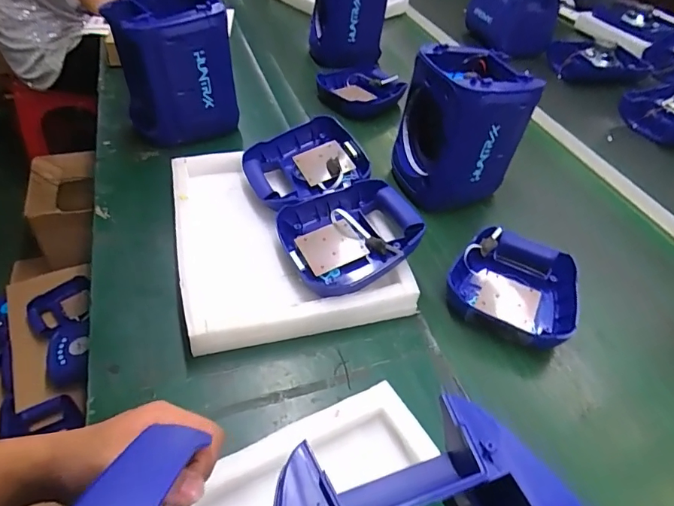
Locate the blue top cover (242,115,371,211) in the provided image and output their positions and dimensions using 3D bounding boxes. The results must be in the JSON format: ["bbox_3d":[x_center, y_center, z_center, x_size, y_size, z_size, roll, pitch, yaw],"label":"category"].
[{"bbox_3d":[-0.049,-0.141,0.730,0.185,0.055,0.165,-23,61,-4],"label":"blue top cover"}]

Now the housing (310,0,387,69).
[{"bbox_3d":[0.026,-0.592,1.141,0.174,0.226,0.142,0,44,-9],"label":"housing"}]

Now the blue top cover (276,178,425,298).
[{"bbox_3d":[0.027,-0.022,0.638,0.196,0.077,0.169,-15,48,-20],"label":"blue top cover"}]

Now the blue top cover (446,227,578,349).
[{"bbox_3d":[0.249,0.043,0.647,0.163,0.043,0.174,23,45,14],"label":"blue top cover"}]

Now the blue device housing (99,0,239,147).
[{"bbox_3d":[-0.288,-0.327,0.820,0.183,0.218,0.151,-10,47,-19],"label":"blue device housing"}]

